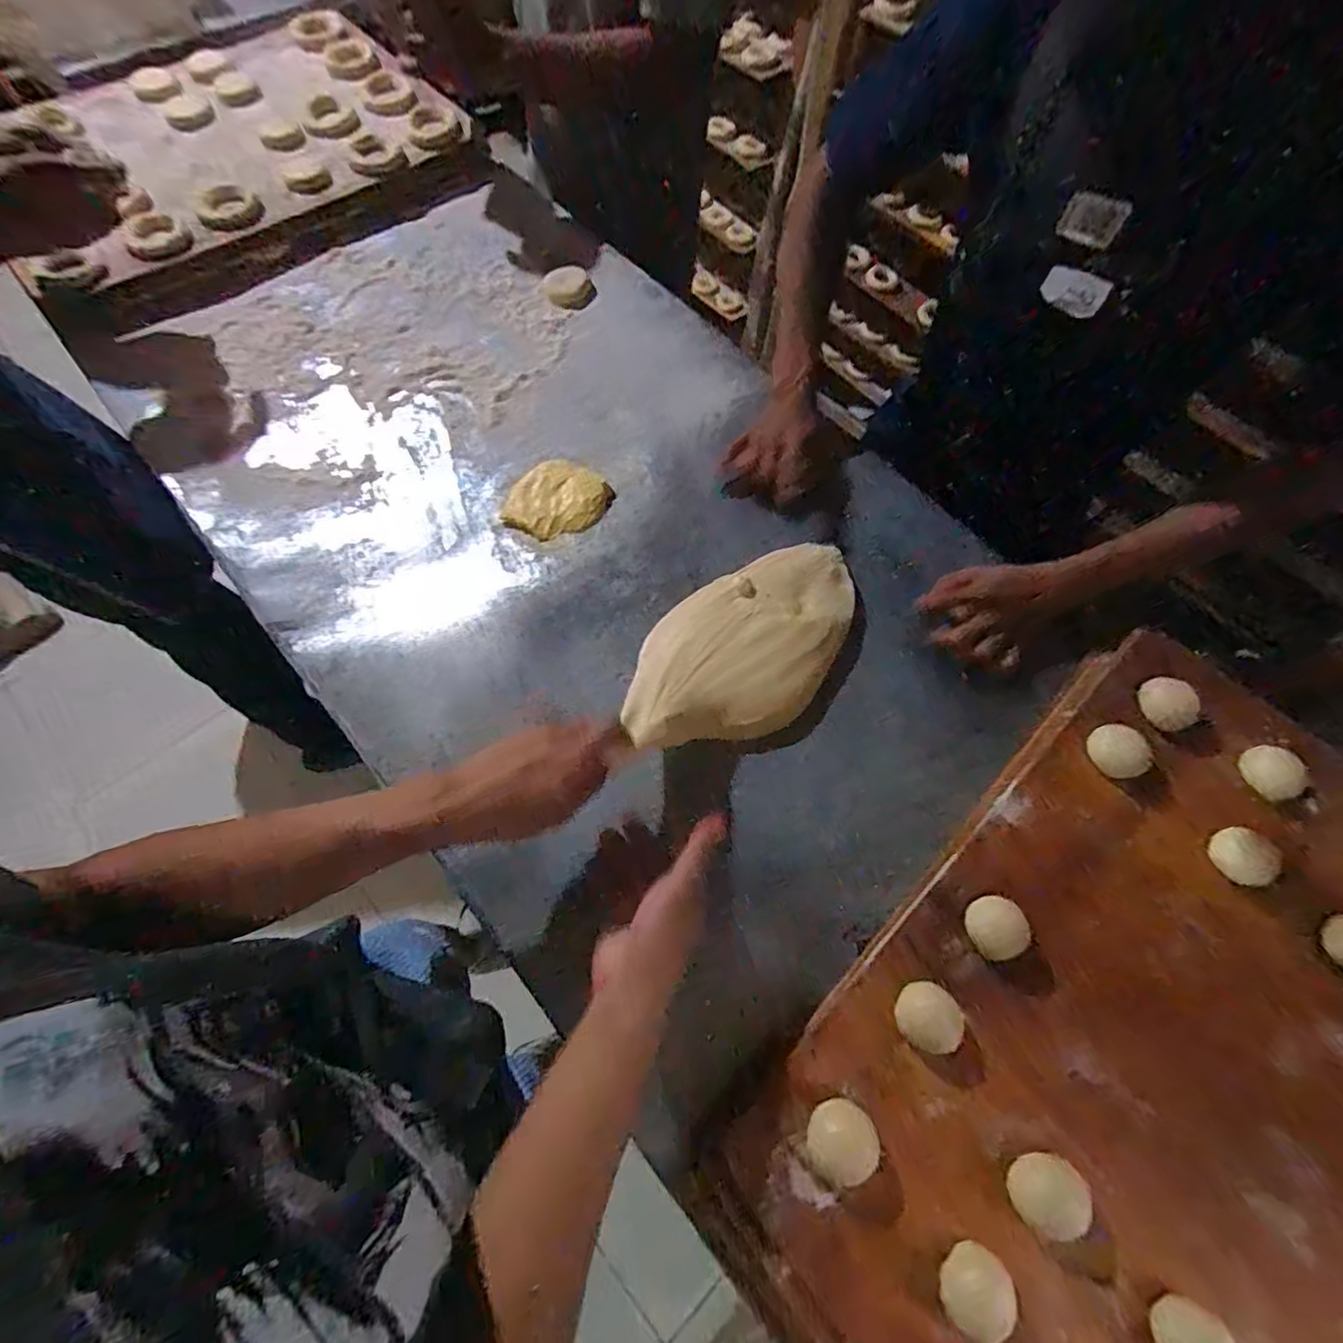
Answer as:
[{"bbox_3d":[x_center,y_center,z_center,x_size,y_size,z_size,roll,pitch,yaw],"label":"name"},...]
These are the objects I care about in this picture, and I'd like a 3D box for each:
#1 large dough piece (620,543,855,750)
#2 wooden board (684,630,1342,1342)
[{"bbox_3d":[0.070,-0.037,0.550,0.154,0.062,0.286,33,69,14],"label":"large dough piece"},{"bbox_3d":[0.372,0.297,0.424,0.619,0.034,0.434,-41,72,-17],"label":"wooden board"}]

